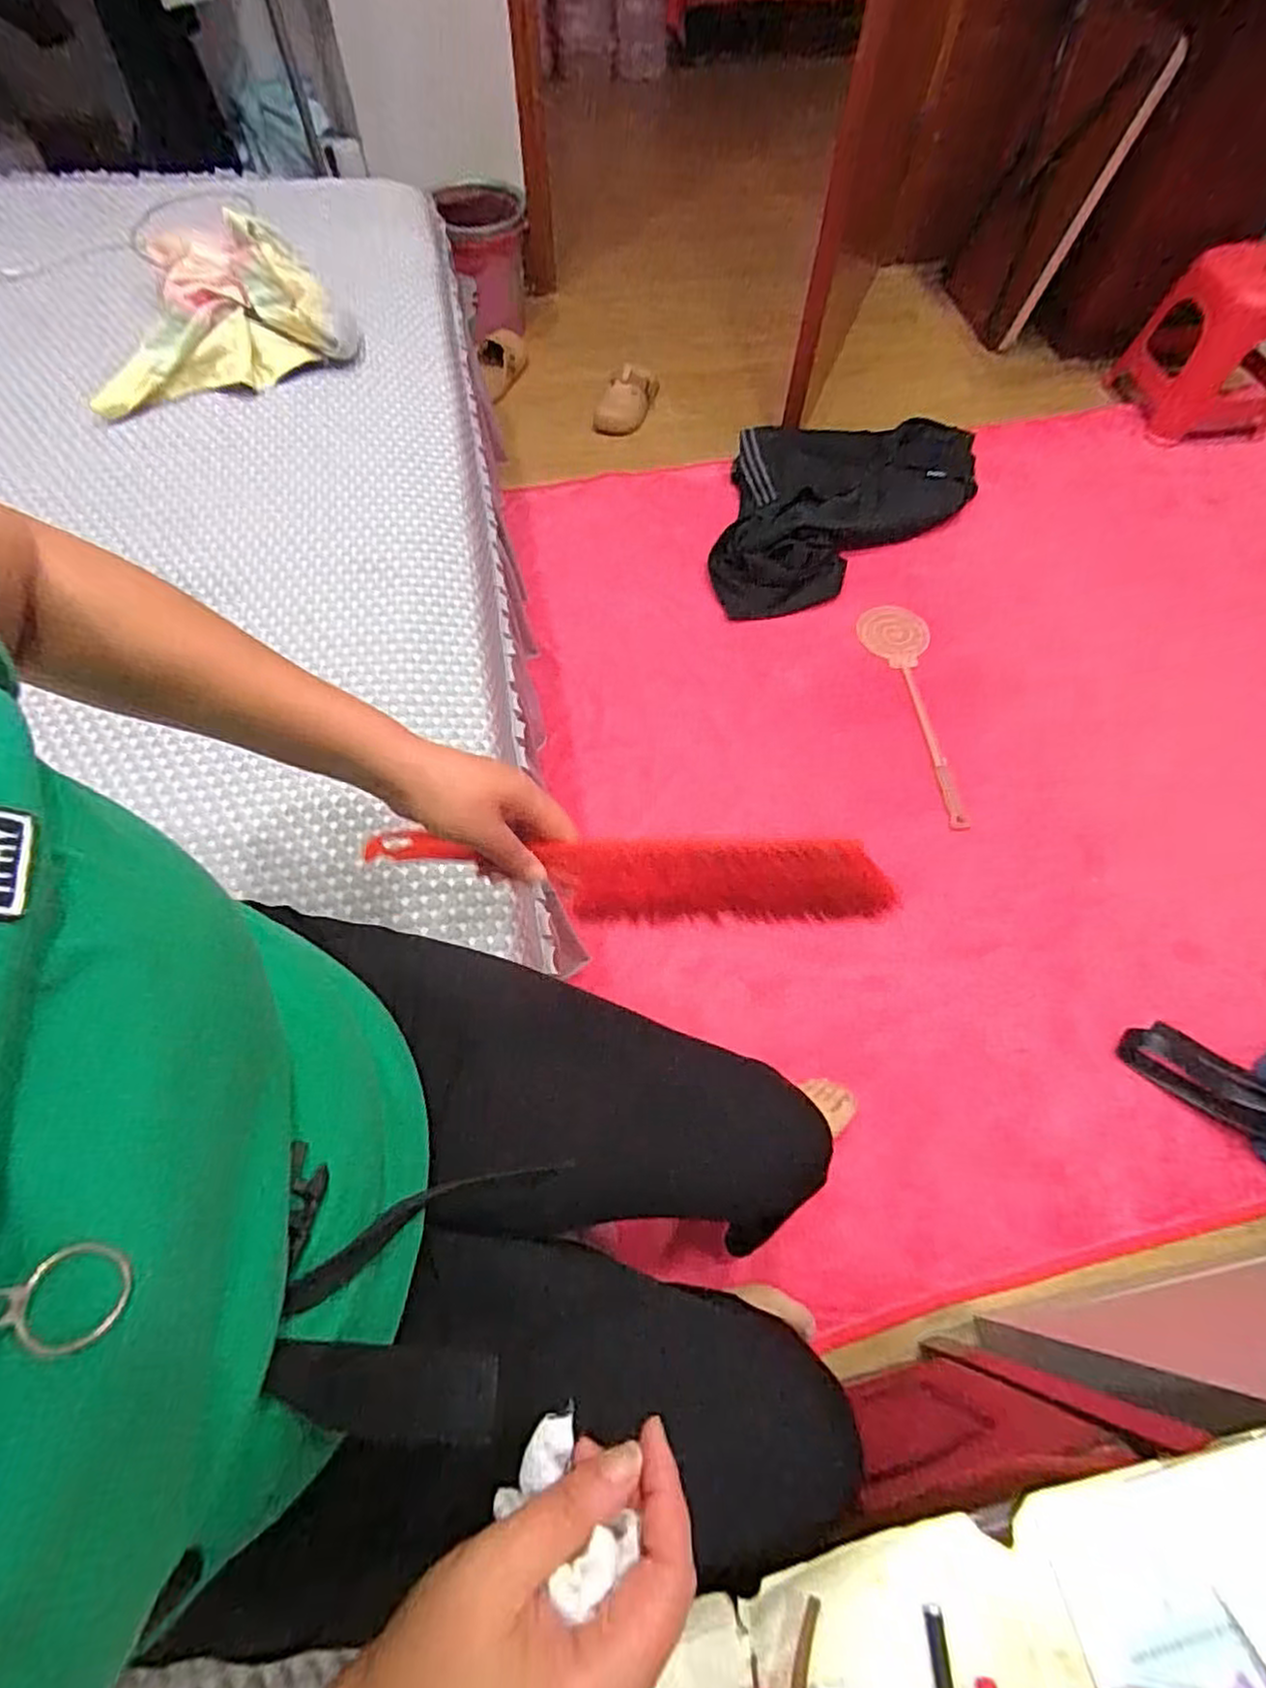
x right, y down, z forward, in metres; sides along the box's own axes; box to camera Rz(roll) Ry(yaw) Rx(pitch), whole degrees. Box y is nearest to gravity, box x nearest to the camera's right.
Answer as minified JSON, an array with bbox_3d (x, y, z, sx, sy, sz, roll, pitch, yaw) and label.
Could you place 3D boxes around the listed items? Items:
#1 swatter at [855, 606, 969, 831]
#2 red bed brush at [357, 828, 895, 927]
[{"bbox_3d":[0.557,-0.258,1.335,0.136,0.019,0.516,-7,61,-5],"label":"swatter"},{"bbox_3d":[-0.011,0.022,0.476,0.349,0.020,0.068,3,61,8],"label":"red bed brush"}]

